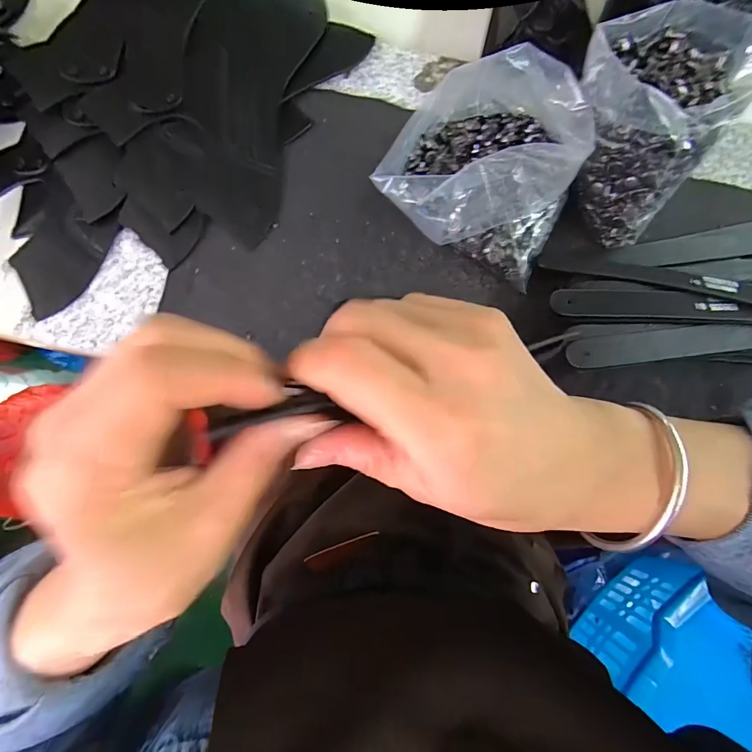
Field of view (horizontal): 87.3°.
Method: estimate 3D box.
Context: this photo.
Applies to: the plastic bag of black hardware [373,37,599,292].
[{"bbox_3d":[0.080,-0.155,0.275,0.124,0.064,0.127,26,80,1],"label":"plastic bag of black hardware"}]

